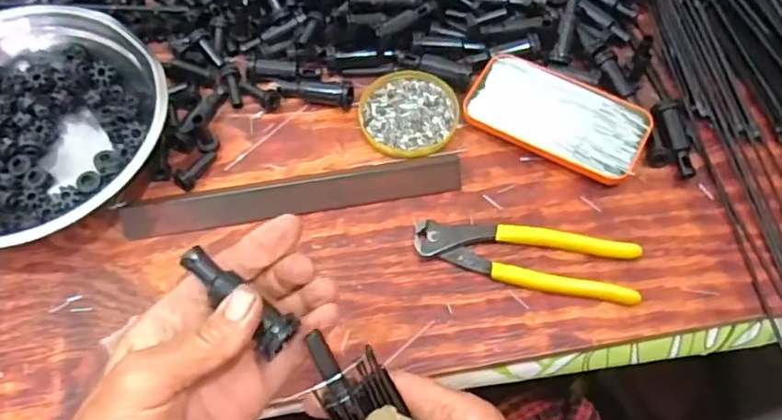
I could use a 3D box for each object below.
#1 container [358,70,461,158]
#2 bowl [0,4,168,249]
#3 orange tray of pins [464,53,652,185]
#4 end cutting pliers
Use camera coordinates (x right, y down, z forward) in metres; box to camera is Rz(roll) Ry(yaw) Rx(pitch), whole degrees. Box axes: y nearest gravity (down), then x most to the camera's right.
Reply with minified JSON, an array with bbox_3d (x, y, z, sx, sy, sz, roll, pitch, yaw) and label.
[{"bbox_3d":[0.016,-0.084,0.518,0.082,0.006,0.085,-1,63,1],"label":"container"},{"bbox_3d":[-0.287,-0.065,0.482,0.219,0.065,0.204,-20,65,-8],"label":"bowl"},{"bbox_3d":[0.136,-0.077,0.503,0.141,0.017,0.075,28,67,15],"label":"orange tray of pins"},{"bbox_3d":[0.101,0.033,0.455,0.162,0.014,0.048,11,64,7],"label":"end cutting pliers"}]

